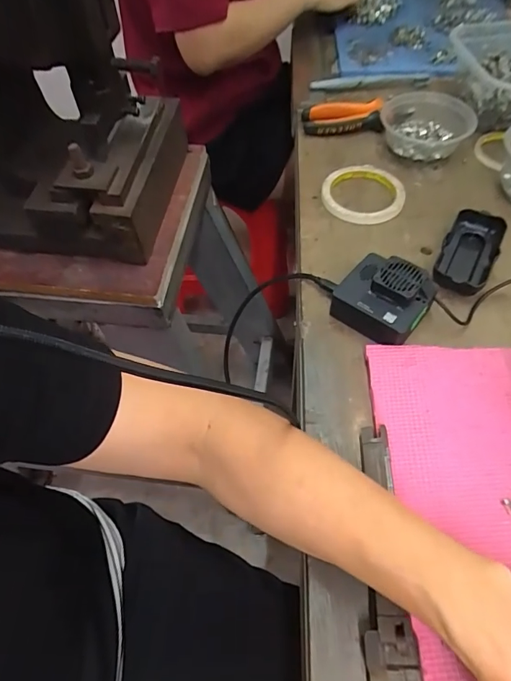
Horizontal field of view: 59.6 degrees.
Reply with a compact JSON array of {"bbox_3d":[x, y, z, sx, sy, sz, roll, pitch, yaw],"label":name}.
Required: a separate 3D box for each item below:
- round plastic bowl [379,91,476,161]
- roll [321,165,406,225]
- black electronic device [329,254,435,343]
[{"bbox_3d":[0.223,-0.282,0.583,0.112,0.044,0.107,-2,56,3],"label":"round plastic bowl"},{"bbox_3d":[0.130,-0.180,0.540,0.096,0.011,0.100,-2,56,3],"label":"roll"},{"bbox_3d":[0.122,-0.041,0.425,0.072,0.042,0.079,-40,61,-20],"label":"black electronic device"}]

